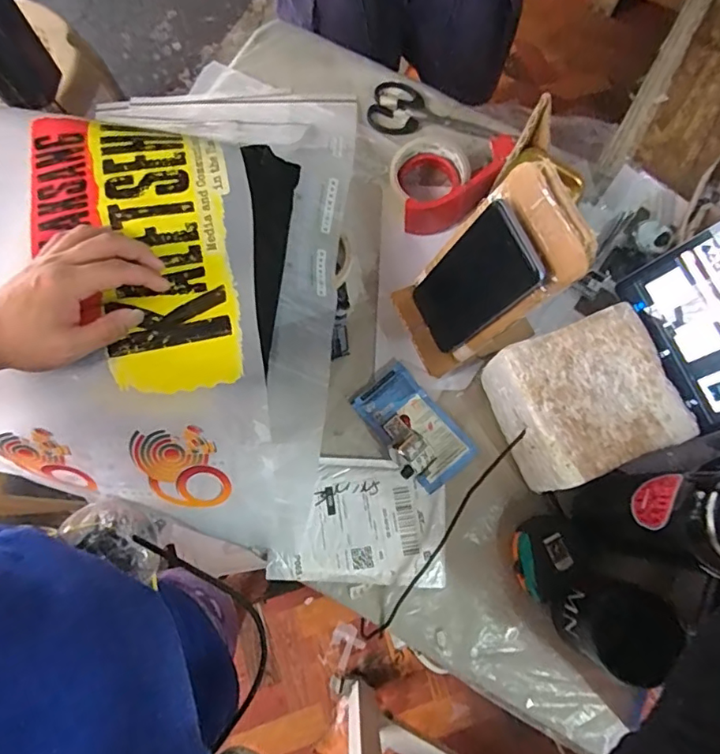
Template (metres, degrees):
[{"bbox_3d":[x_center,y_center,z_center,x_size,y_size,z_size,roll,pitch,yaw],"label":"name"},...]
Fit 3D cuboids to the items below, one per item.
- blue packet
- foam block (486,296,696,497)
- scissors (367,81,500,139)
[{"bbox_3d":[0.062,0.056,0.590,0.071,0.011,0.135,-39,81,-9],"label":"blue packet"},{"bbox_3d":[0.220,0.028,0.530,0.138,0.106,0.149,-22,78,-6],"label":"foam block"},{"bbox_3d":[0.094,-0.332,0.678,0.161,0.014,0.073,24,78,5],"label":"scissors"}]

